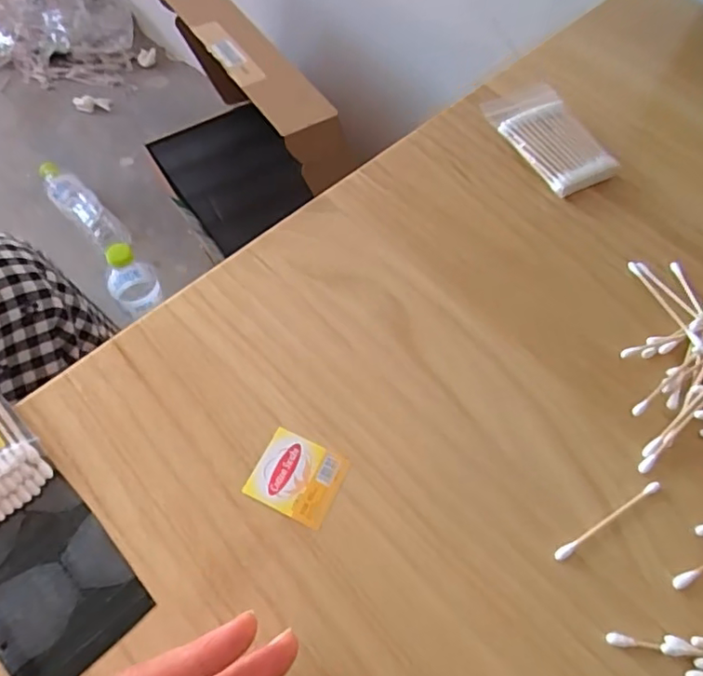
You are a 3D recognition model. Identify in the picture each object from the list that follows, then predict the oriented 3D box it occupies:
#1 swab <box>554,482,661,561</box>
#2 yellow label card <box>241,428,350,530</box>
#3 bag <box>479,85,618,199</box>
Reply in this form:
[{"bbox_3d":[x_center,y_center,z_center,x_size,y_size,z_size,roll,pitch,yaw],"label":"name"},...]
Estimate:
[{"bbox_3d":[0.130,0.091,0.287,0.070,0.004,0.005,-27,66,-16],"label":"swab"},{"bbox_3d":[-0.028,0.070,0.290,0.043,0.004,0.038,24,64,10],"label":"yellow label card"},{"bbox_3d":[0.140,-0.143,0.410,0.053,0.018,0.093,-23,66,-14],"label":"bag"}]

